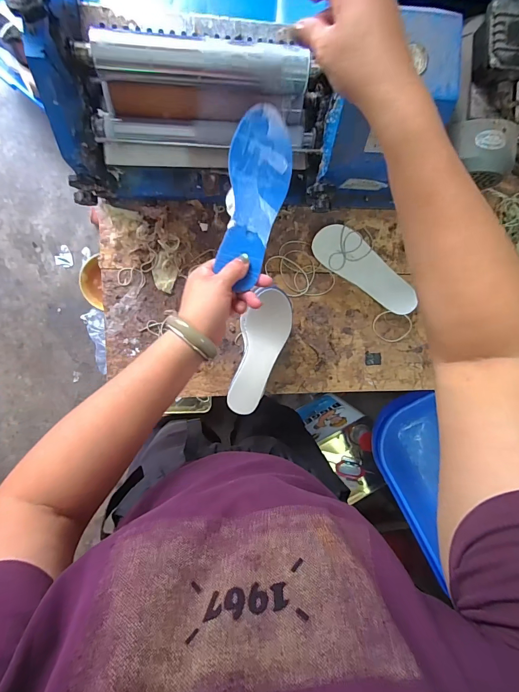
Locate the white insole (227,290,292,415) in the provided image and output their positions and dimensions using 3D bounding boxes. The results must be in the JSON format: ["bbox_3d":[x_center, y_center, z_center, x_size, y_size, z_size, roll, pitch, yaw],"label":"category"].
[{"bbox_3d":[-0.004,0.011,0.568,0.075,0.029,0.206,20,93,-9],"label":"white insole"}]

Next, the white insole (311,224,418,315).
[{"bbox_3d":[0.206,-0.147,0.662,0.231,0.011,0.075,33,95,-9],"label":"white insole"}]

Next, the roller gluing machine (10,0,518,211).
[{"bbox_3d":[0.062,-0.350,0.478,0.641,0.229,0.265,-6,97,-6],"label":"roller gluing machine"}]

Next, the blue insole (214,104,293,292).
[{"bbox_3d":[-0.006,-0.184,0.440,0.076,0.028,0.225,10,85,-6],"label":"blue insole"}]

